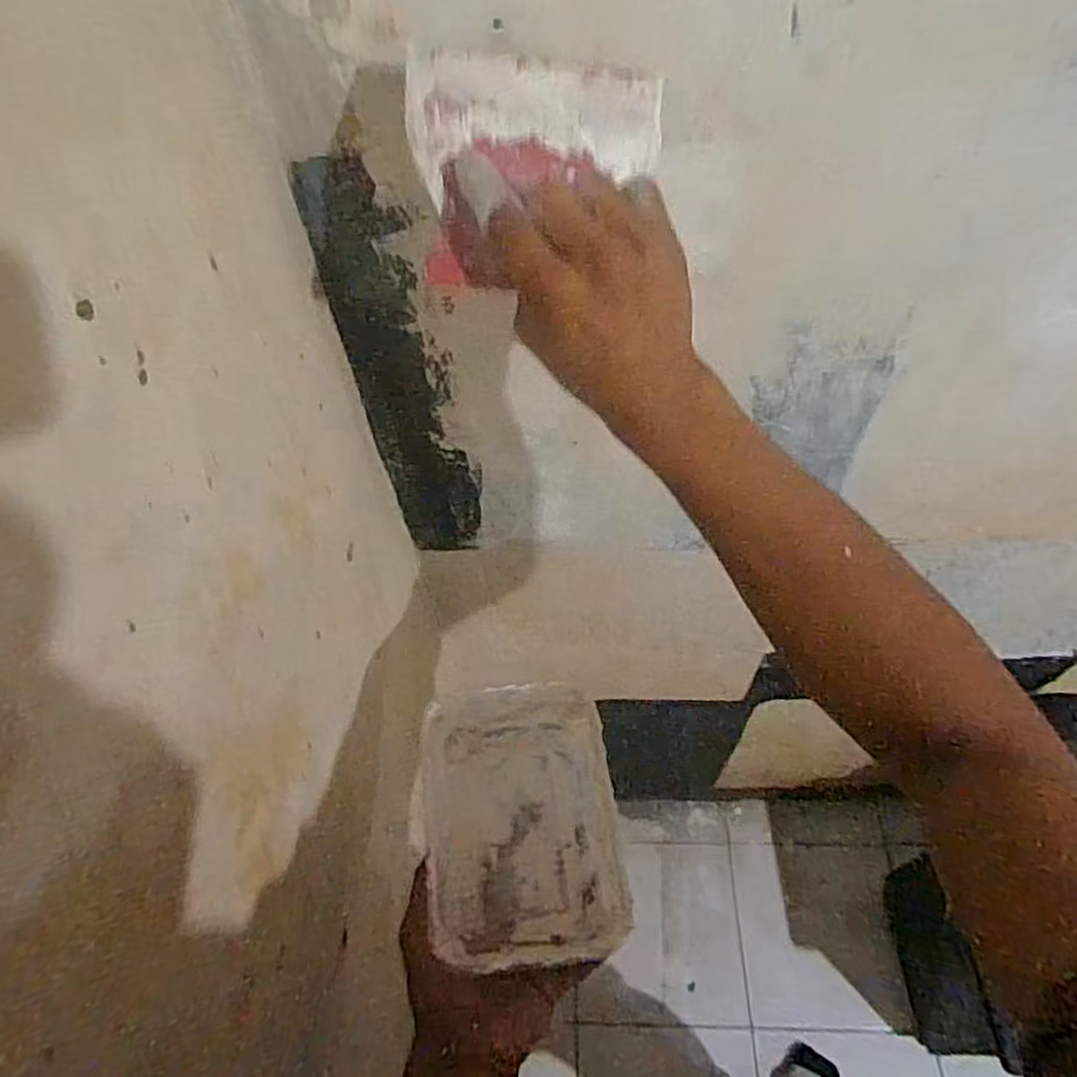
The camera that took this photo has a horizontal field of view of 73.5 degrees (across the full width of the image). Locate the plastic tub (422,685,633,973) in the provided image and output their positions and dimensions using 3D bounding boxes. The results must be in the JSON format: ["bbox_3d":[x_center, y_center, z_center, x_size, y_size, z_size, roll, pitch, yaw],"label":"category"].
[{"bbox_3d":[-0.013,0.180,0.472,0.124,0.045,0.168,-8,55,0],"label":"plastic tub"}]

